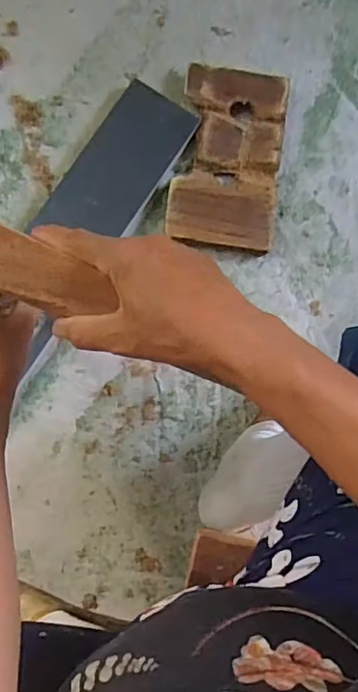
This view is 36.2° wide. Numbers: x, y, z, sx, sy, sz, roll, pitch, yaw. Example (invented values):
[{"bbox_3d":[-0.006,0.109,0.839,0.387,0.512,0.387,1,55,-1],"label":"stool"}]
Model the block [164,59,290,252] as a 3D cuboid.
[{"bbox_3d":[0.057,-0.220,0.646,0.125,0.021,0.207,6,86,-3],"label":"block"}]

